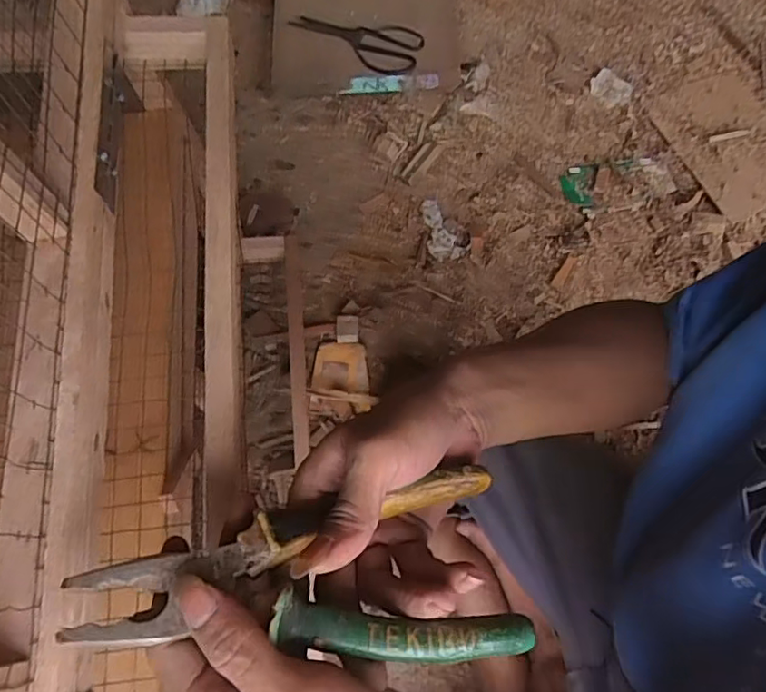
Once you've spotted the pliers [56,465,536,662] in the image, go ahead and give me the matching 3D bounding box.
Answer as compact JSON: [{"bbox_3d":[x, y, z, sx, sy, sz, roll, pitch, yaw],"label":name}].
[{"bbox_3d":[-0.031,0.093,0.248,0.185,0.031,0.078,2,72,-10],"label":"pliers"}]

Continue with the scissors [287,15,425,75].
[{"bbox_3d":[-0.040,-0.462,0.866,0.195,0.018,0.077,20,72,9],"label":"scissors"}]

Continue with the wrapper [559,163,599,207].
[{"bbox_3d":[0.282,-0.236,0.835,0.047,0.013,0.078,13,73,6],"label":"wrapper"}]

